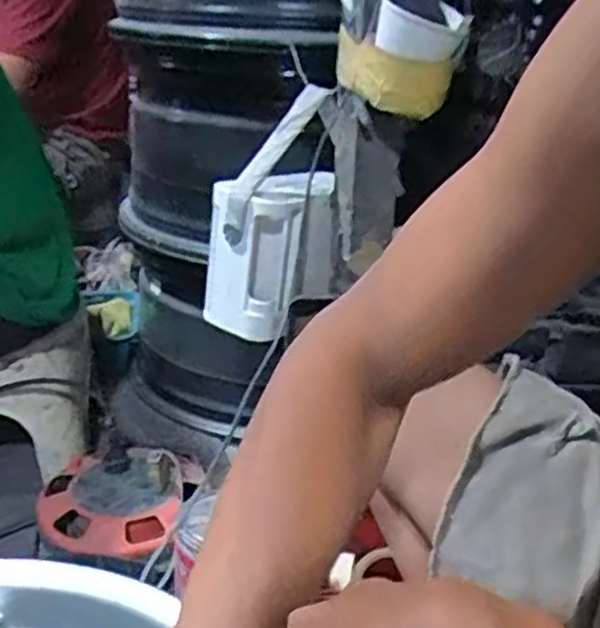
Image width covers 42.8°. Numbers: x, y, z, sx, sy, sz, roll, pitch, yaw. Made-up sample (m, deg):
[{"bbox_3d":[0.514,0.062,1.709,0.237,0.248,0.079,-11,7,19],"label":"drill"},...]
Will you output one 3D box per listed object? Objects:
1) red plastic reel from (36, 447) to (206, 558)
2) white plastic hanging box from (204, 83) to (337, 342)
[{"bbox_3d":[-0.222,0.211,0.903,0.173,0.040,0.164,11,23,17],"label":"red plastic reel"},{"bbox_3d":[-0.027,-0.106,0.837,0.148,0.235,0.100,-4,23,-17],"label":"white plastic hanging box"}]

